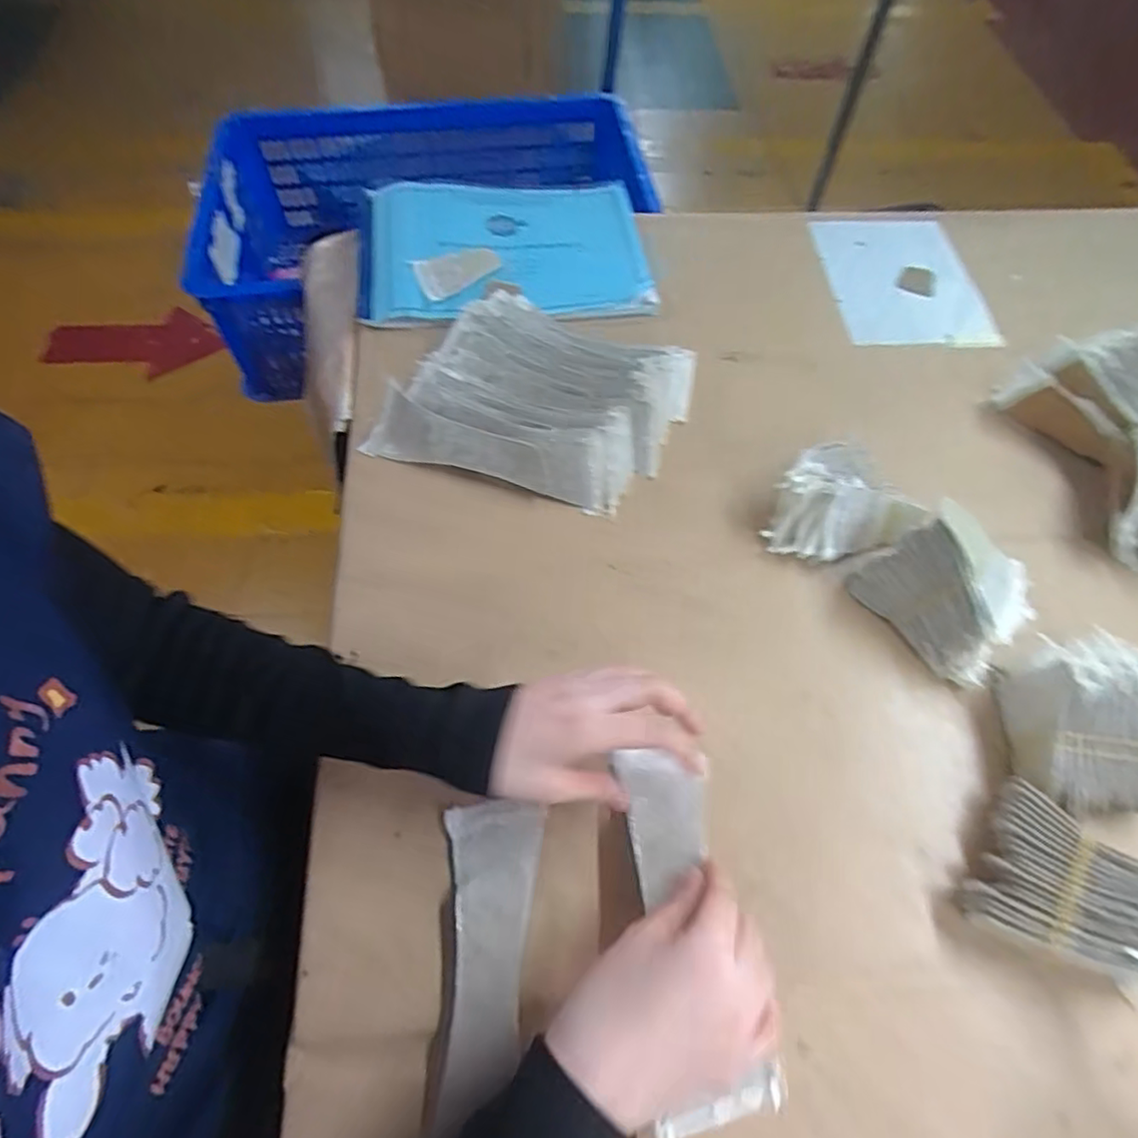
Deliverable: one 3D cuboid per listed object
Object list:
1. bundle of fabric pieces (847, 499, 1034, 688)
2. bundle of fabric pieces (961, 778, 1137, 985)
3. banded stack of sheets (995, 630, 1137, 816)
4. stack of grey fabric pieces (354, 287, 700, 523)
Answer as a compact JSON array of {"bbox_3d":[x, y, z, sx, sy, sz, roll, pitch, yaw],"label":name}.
[{"bbox_3d":[0.278,0.012,0.470,0.072,0.087,0.106,-35,67,-20],"label":"bundle of fabric pieces"},{"bbox_3d":[0.299,0.191,0.379,0.108,0.059,0.088,34,65,17],"label":"bundle of fabric pieces"},{"bbox_3d":[0.343,0.105,0.430,0.092,0.059,0.104,7,60,2],"label":"banded stack of sheets"},{"bbox_3d":[-0.026,-0.155,0.575,0.243,0.053,0.193,18,61,9],"label":"stack of grey fabric pieces"}]

